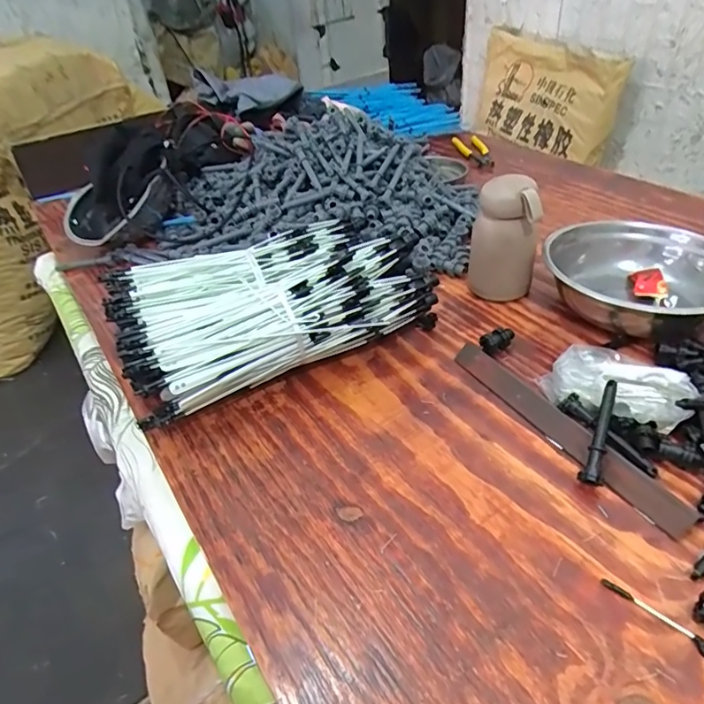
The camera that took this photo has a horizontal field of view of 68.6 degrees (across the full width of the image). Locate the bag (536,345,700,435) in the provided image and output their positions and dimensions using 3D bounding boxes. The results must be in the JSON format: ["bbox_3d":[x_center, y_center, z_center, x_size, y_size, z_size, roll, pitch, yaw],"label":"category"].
[{"bbox_3d":[0.250,0.036,0.494,0.074,0.045,0.126,-29,44,-26],"label":"bag"}]

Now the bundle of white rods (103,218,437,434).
[{"bbox_3d":[-0.097,-0.055,0.595,0.325,0.114,0.208,-20,42,-16],"label":"bundle of white rods"}]

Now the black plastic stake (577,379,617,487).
[{"bbox_3d":[0.217,0.069,0.448,0.018,0.013,0.093,15,70,24],"label":"black plastic stake"}]

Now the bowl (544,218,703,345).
[{"bbox_3d":[0.347,-0.088,0.623,0.203,0.073,0.203,-3,39,3],"label":"bowl"}]

